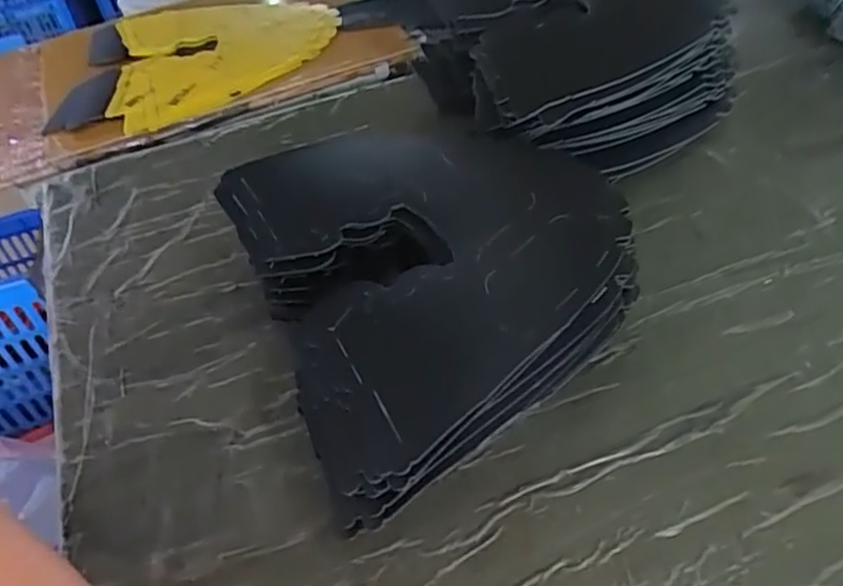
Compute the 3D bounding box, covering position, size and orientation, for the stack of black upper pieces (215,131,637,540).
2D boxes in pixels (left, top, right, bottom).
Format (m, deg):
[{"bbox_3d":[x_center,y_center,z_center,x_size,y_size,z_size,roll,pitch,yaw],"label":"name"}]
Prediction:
[{"bbox_3d":[0.001,-0.008,0.427,0.225,0.088,0.245,-29,49,-20],"label":"stack of black upper pieces"}]

